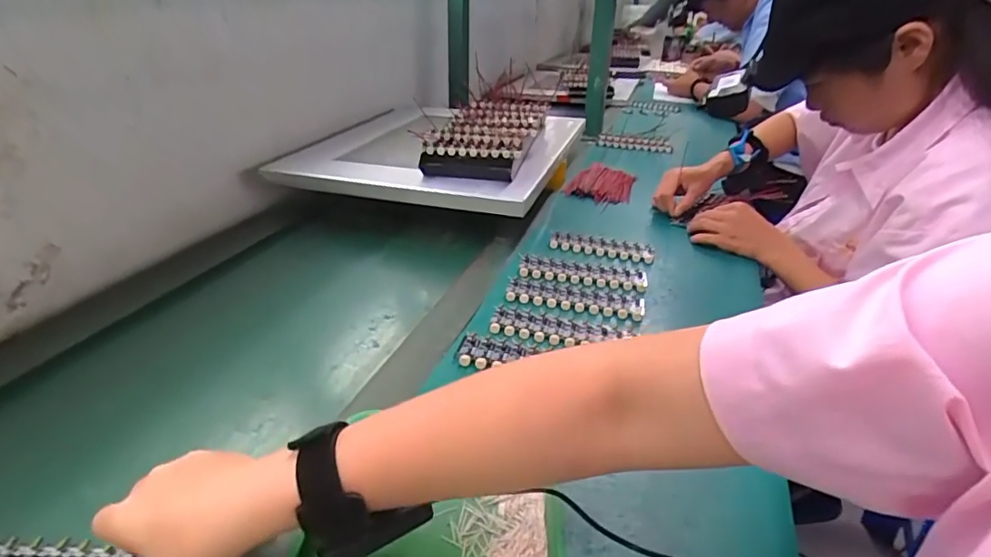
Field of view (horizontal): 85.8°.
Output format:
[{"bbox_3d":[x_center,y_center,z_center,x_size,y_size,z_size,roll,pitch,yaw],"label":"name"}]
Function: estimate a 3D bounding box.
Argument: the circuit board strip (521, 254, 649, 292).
[{"bbox_3d":[0.108,-0.006,0.658,0.153,0.008,0.052,4,28,8],"label":"circuit board strip"}]

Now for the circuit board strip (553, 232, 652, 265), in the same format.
[{"bbox_3d":[0.143,-0.042,0.719,0.135,0.007,0.056,5,29,9],"label":"circuit board strip"}]

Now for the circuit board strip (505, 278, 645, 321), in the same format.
[{"bbox_3d":[0.090,0.021,0.609,0.155,0.009,0.047,6,29,12],"label":"circuit board strip"}]

